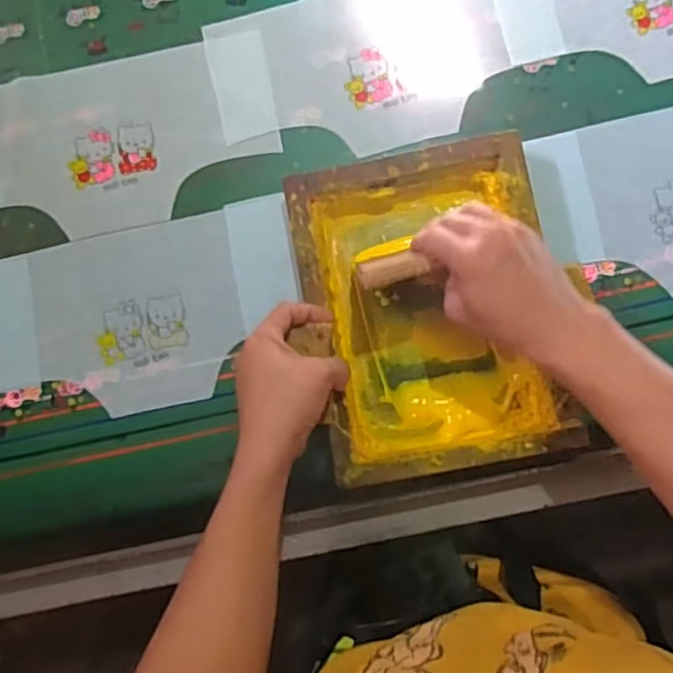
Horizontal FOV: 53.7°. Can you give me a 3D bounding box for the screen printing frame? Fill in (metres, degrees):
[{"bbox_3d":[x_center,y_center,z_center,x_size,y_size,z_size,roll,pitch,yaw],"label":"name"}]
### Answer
[{"bbox_3d":[0.080,-0.017,0.568,0.200,0.053,0.273,-10,80,1],"label":"screen printing frame"}]

